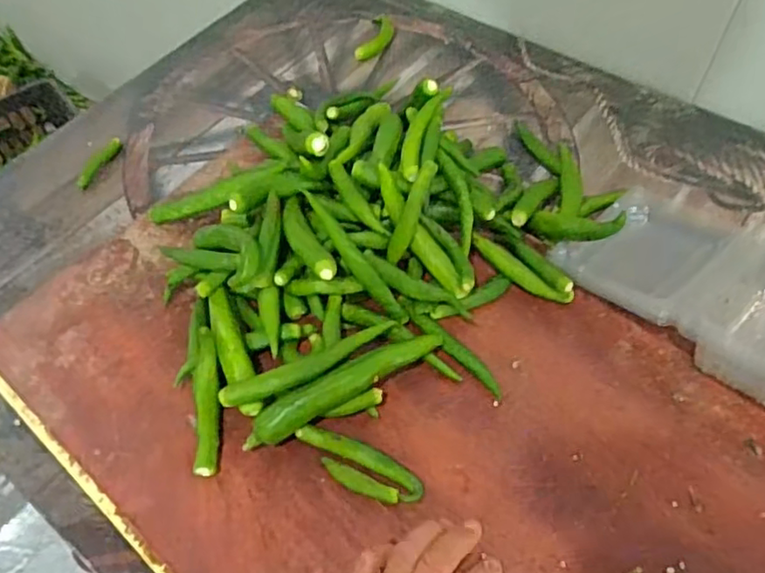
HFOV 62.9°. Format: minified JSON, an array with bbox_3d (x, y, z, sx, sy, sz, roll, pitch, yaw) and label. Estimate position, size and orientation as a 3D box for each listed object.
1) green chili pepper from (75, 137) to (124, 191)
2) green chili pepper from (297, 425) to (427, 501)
[{"bbox_3d":[-0.306,-0.134,0.676,0.013,0.014,0.068,22,60,19],"label":"green chili pepper"},{"bbox_3d":[-0.016,0.128,0.463,0.101,0.012,0.021,27,60,19],"label":"green chili pepper"}]

